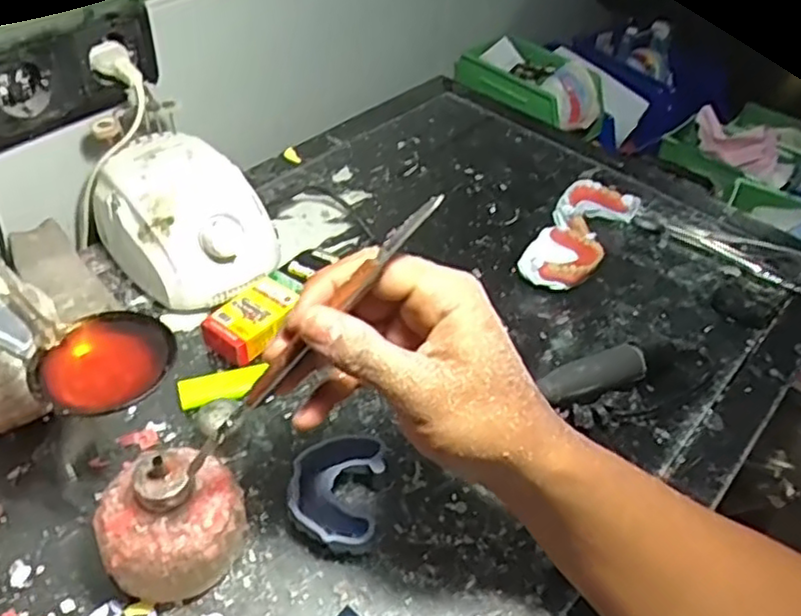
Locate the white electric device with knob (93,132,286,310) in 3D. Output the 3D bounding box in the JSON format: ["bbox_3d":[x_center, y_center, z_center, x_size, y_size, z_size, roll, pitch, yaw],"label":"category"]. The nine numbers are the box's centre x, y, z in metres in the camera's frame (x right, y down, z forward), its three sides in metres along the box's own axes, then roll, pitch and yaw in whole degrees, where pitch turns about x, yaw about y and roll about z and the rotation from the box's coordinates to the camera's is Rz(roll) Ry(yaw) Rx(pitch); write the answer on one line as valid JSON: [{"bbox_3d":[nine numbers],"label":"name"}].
[{"bbox_3d":[-0.169,-0.068,0.547,0.104,0.078,0.138,-31,56,-32],"label":"white electric device with knob"}]

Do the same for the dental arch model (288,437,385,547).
[{"bbox_3d":[-0.039,0.112,0.418,0.052,0.027,0.067,9,45,2],"label":"dental arch model"}]

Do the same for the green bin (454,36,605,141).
[{"bbox_3d":[0.164,-0.275,0.860,0.183,0.060,0.118,32,50,22],"label":"green bin"}]

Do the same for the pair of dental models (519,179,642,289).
[{"bbox_3d":[0.156,-0.062,0.612,0.065,0.036,0.141,27,48,18],"label":"pair of dental models"}]

